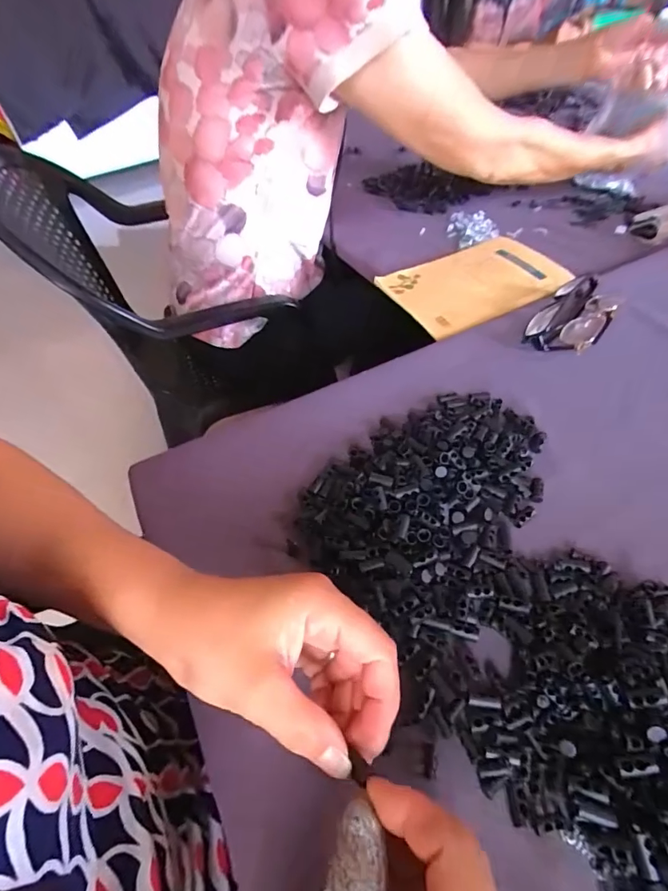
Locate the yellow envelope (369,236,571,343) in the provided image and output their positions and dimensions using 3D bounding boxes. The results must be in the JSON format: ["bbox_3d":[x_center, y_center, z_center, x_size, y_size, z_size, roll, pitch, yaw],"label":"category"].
[{"bbox_3d":[0.180,-0.204,0.552,0.213,0.009,0.144,-23,53,-13],"label":"yellow envelope"}]

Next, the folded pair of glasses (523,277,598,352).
[{"bbox_3d":[0.245,-0.147,0.479,0.034,0.030,0.129,32,57,31],"label":"folded pair of glasses"}]

